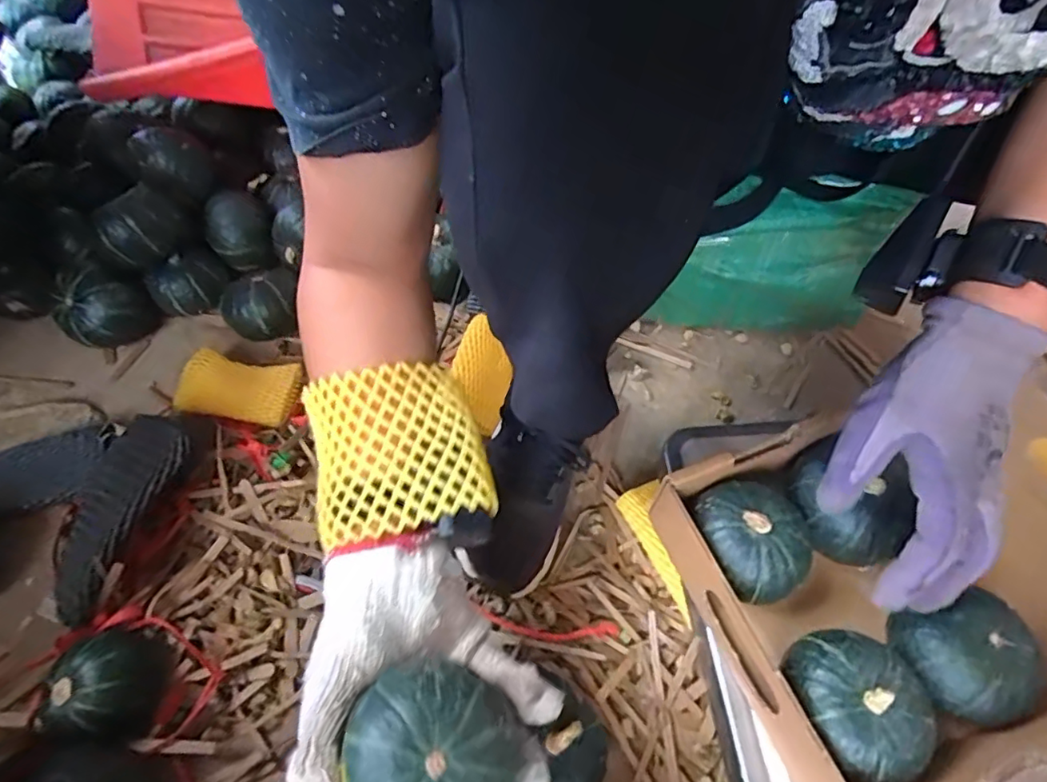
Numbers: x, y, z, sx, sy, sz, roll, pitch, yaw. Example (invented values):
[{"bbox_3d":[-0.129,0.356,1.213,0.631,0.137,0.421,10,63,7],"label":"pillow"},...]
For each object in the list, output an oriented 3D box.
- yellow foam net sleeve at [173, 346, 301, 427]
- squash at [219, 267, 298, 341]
[{"bbox_3d":[-0.286,0.000,0.569,0.113,0.032,0.071,7,56,4],"label":"yellow foam net sleeve"},{"bbox_3d":[-0.284,-0.093,0.616,0.075,0.061,0.070,0,56,-1],"label":"squash"}]

